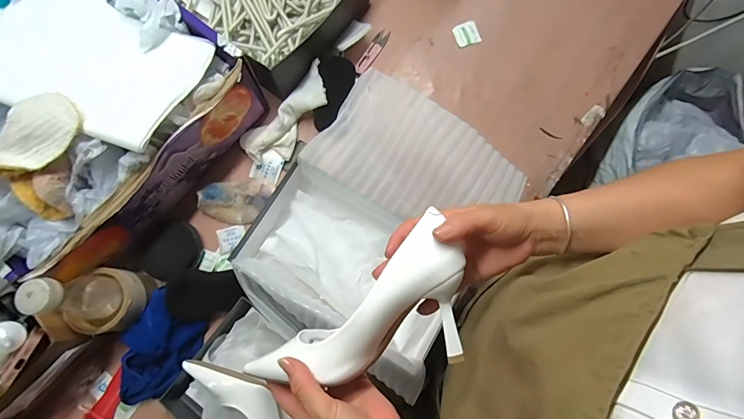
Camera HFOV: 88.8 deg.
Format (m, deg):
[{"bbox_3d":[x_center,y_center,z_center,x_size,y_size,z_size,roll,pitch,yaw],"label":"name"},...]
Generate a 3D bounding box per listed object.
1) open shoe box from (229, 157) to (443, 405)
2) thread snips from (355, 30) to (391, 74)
[{"bbox_3d":[-0.034,0.086,0.546,0.297,0.092,0.207,28,79,5],"label":"open shoe box"},{"bbox_3d":[0.000,-0.284,0.687,0.025,0.008,0.097,28,79,6],"label":"thread snips"}]

